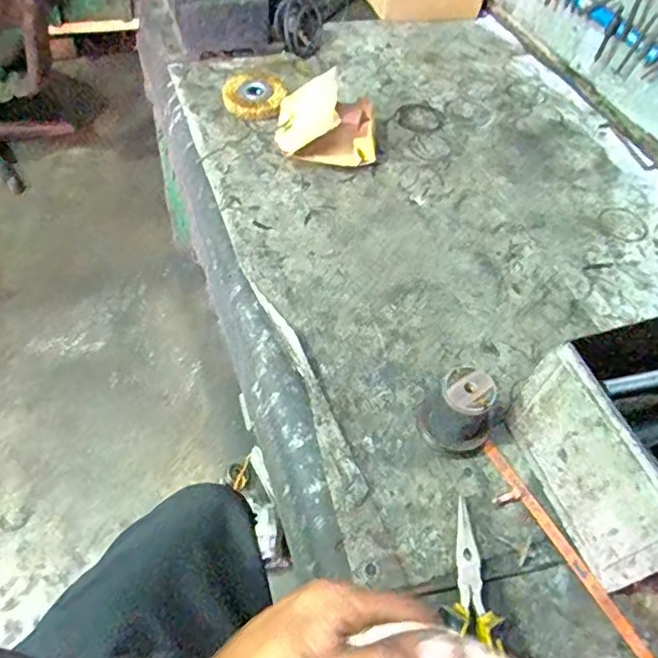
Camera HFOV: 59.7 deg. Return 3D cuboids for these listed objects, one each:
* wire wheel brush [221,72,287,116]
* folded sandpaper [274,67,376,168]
[{"bbox_3d":[-0.120,-0.374,0.911,0.097,0.019,0.107,-2,54,-9],"label":"wire wheel brush"},{"bbox_3d":[-0.002,-0.318,0.843,0.145,0.087,0.136,4,54,-4],"label":"folded sandpaper"}]

